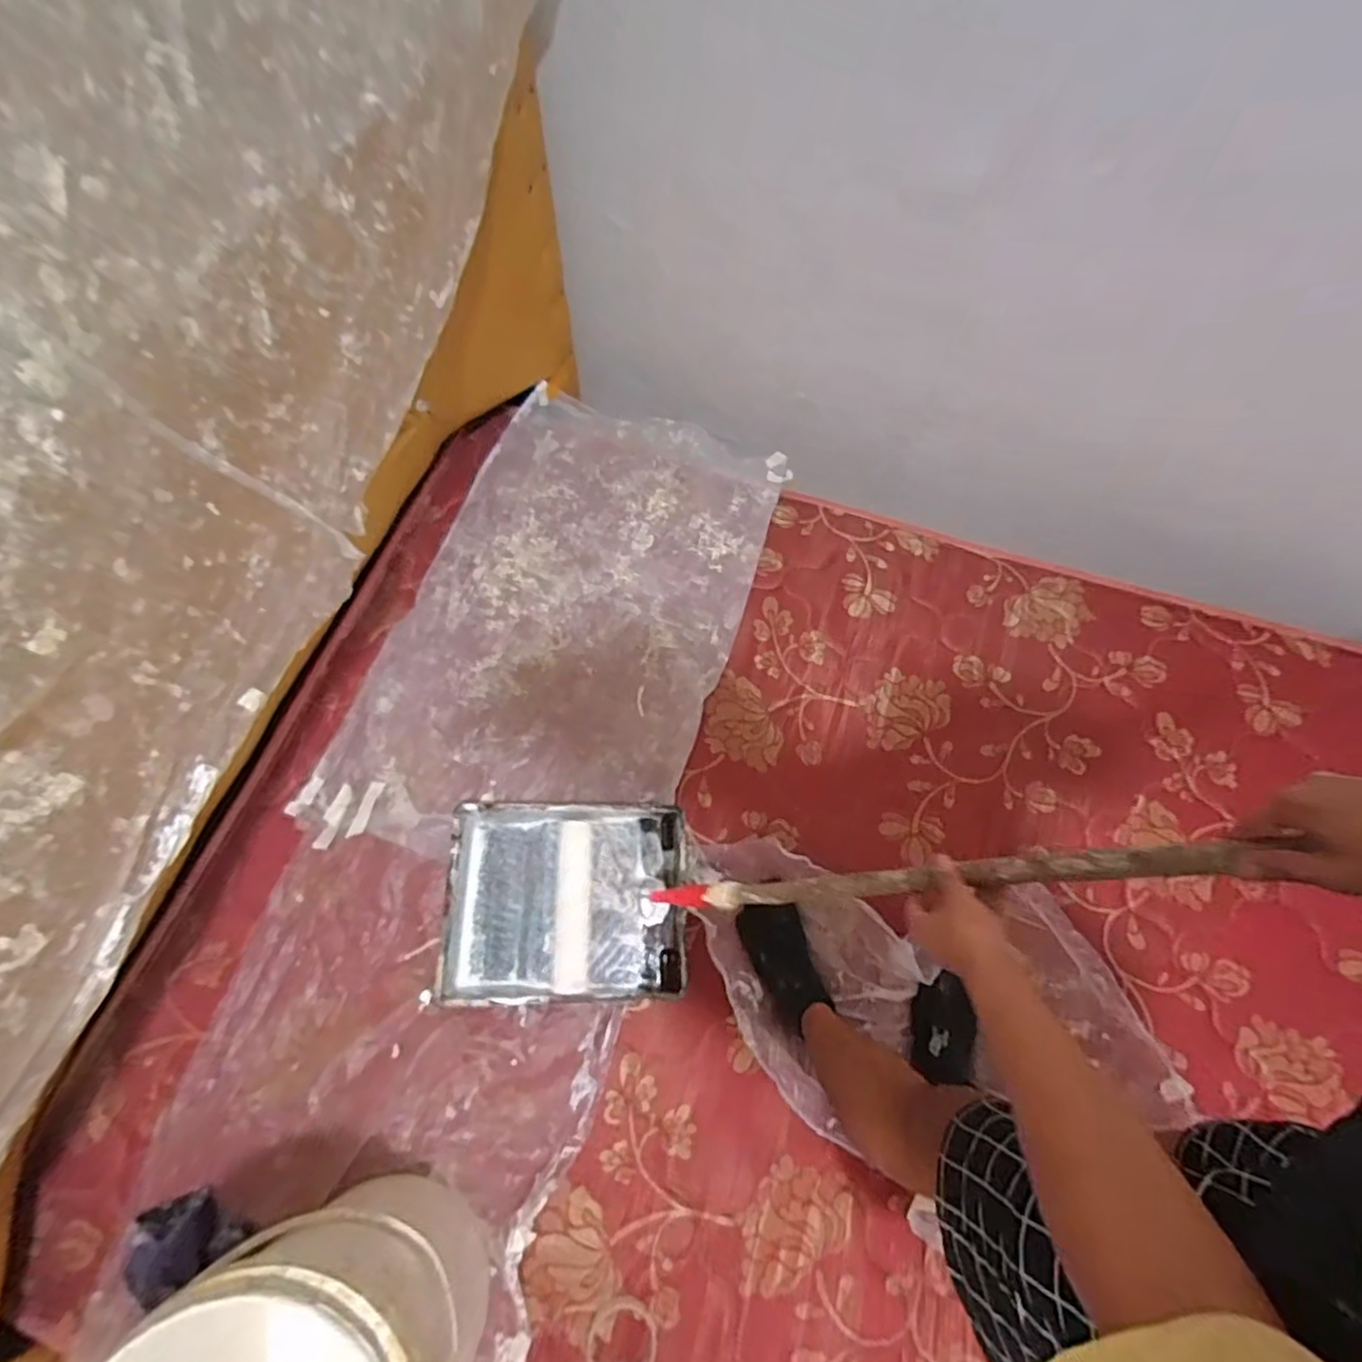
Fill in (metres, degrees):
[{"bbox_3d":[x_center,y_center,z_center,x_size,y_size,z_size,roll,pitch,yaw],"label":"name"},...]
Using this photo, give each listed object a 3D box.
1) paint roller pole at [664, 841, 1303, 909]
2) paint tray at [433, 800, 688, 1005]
[{"bbox_3d":[0.200,0.210,0.646,0.022,0.627,0.028,15,63,-43],"label":"paint roller pole"},{"bbox_3d":[-0.169,0.328,0.956,0.353,0.062,0.285,1,70,-2],"label":"paint tray"}]

